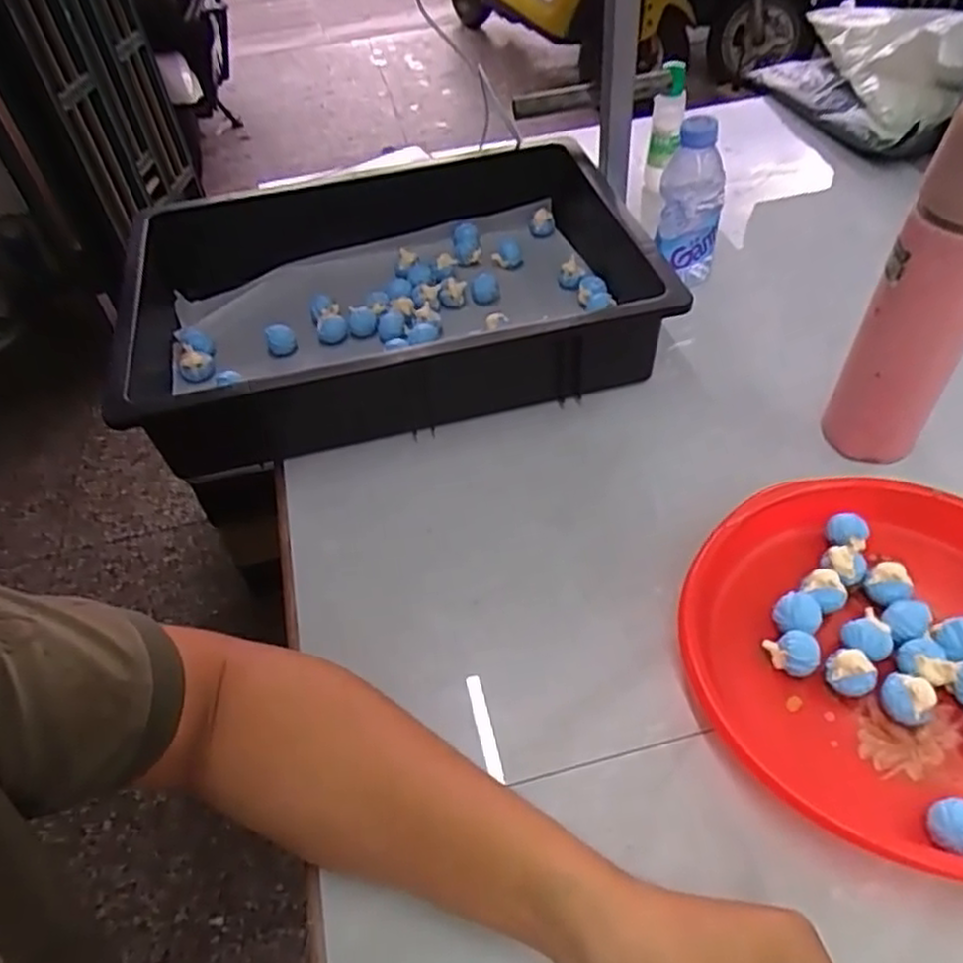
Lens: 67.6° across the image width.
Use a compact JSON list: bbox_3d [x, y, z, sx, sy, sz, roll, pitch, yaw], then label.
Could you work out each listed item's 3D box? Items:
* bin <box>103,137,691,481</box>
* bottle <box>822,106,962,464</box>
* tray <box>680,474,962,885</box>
[{"bbox_3d":[-0.071,-0.173,0.674,0.479,0.106,0.307,-15,49,-7],"label":"bin"},{"bbox_3d":[0.290,-0.109,0.475,0.050,0.264,0.060,-31,53,-19],"label":"bottle"},{"bbox_3d":[0.254,0.107,0.440,0.244,0.036,0.243,28,57,27],"label":"tray"}]

